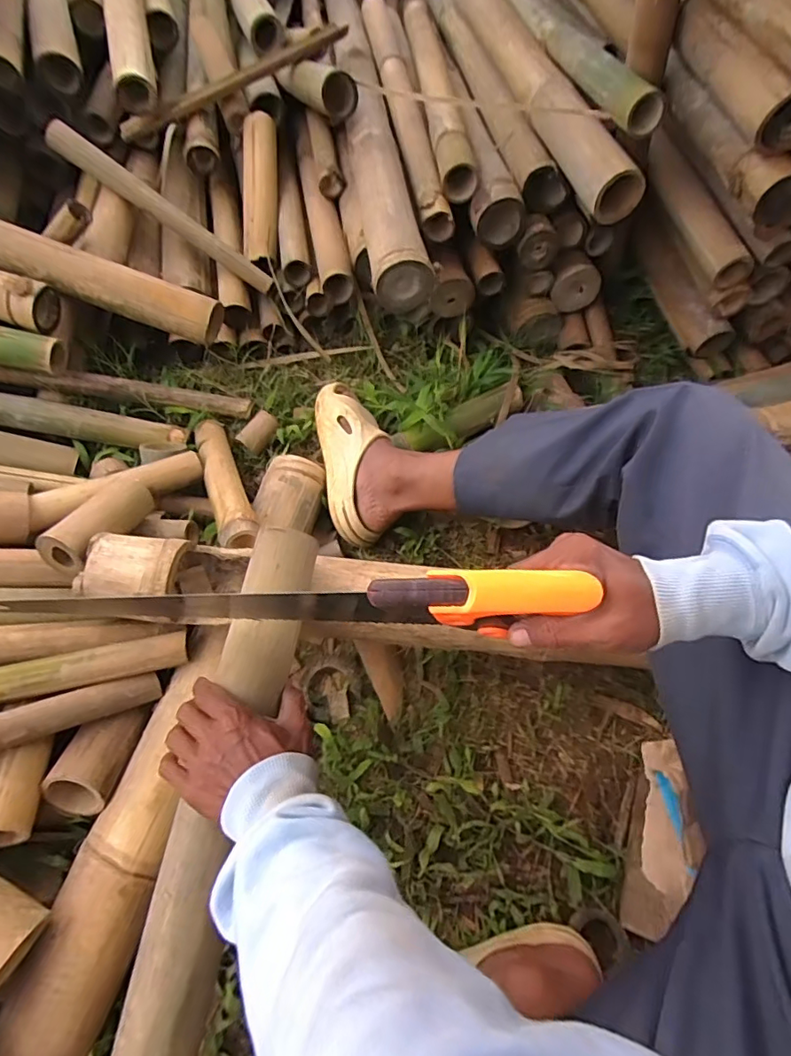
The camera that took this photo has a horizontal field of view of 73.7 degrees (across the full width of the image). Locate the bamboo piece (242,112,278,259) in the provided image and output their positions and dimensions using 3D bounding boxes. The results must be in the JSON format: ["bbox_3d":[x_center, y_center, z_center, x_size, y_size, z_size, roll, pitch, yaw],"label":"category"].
[{"bbox_3d":[-0.242,-0.605,0.938,0.067,0.049,0.297,-5,76,-4],"label":"bamboo piece"}]

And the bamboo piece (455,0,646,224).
[{"bbox_3d":[0.216,-0.849,0.932,0.089,0.073,0.939,-7,62,-6],"label":"bamboo piece"}]

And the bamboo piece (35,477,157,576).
[{"bbox_3d":[-0.340,-0.005,0.620,0.057,0.056,0.133,25,45,11],"label":"bamboo piece"}]

